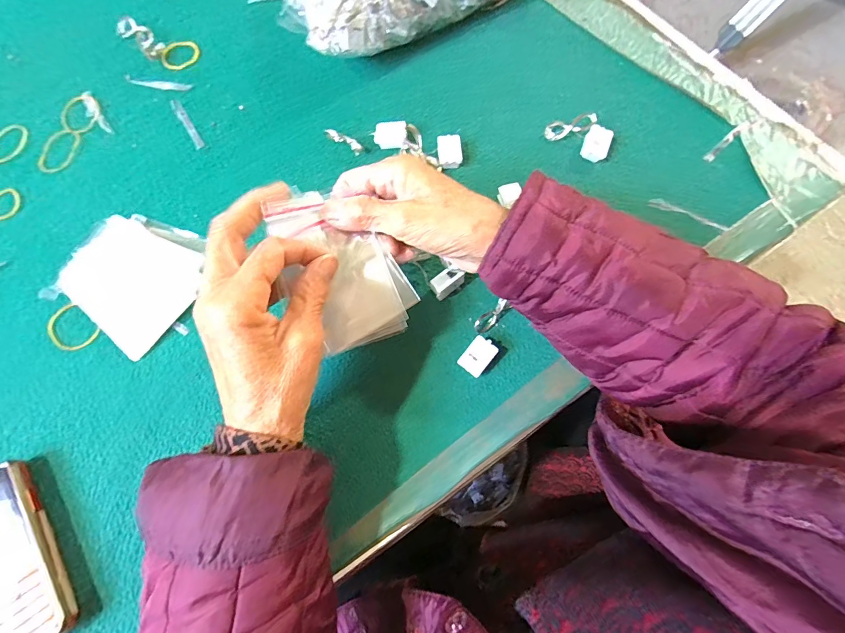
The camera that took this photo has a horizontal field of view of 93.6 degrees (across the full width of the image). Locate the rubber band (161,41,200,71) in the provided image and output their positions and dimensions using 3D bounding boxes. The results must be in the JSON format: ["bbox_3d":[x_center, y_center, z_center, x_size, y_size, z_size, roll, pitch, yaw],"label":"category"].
[{"bbox_3d":[-0.254,-0.275,0.415,0.035,0.004,0.040,38,78,12],"label":"rubber band"}]

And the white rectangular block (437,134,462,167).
[{"bbox_3d":[0.024,-0.148,0.356,0.021,0.014,0.026,-6,73,0],"label":"white rectangular block"}]

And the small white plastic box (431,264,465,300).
[{"bbox_3d":[0.020,-0.027,0.318,0.026,0.021,0.014,-35,75,-8],"label":"small white plastic box"}]

